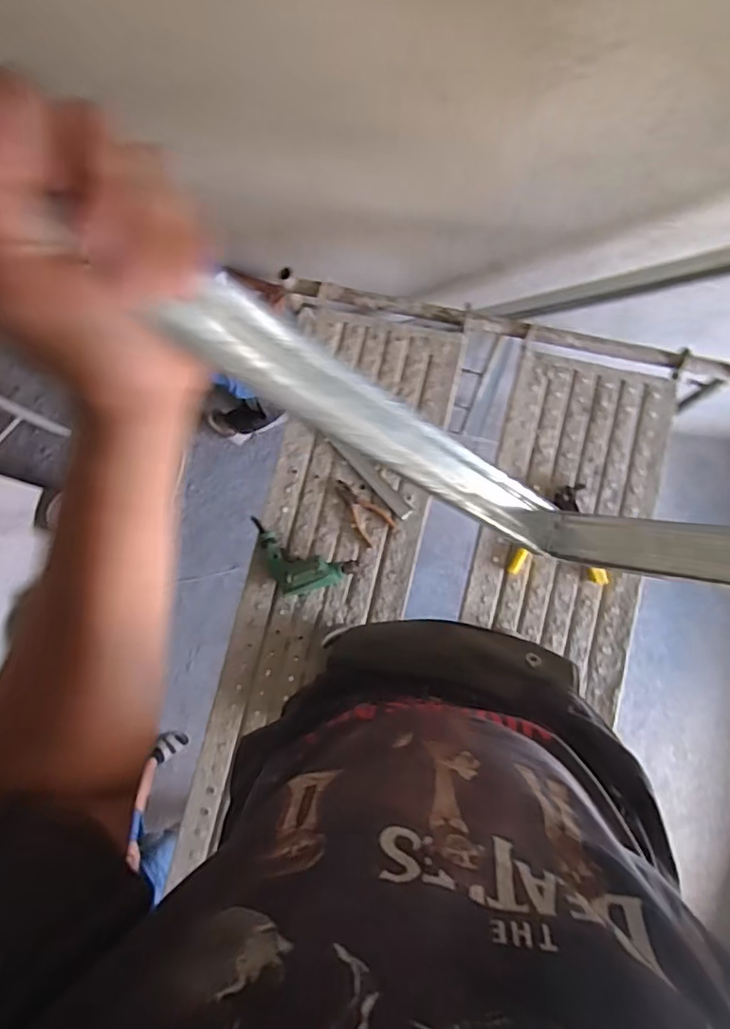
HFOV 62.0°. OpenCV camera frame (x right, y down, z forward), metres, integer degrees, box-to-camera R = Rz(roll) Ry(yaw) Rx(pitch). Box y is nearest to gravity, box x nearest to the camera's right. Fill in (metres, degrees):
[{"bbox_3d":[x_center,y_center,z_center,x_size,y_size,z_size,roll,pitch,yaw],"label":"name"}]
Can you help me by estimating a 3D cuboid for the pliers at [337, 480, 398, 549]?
[{"bbox_3d":[-0.010,-0.011,1.523,0.089,0.011,0.178,-40,82,-3],"label":"pliers"}]

